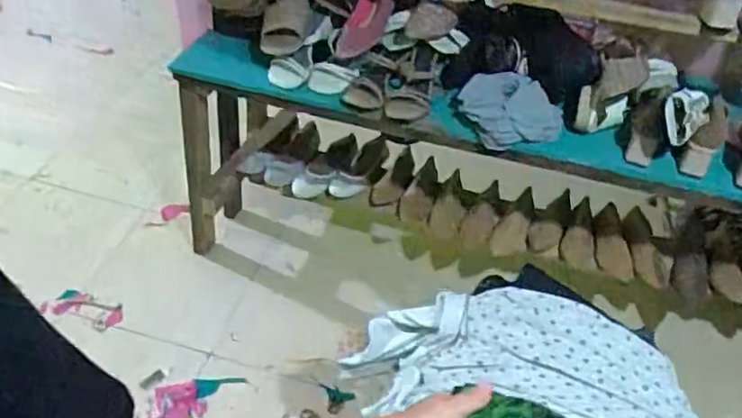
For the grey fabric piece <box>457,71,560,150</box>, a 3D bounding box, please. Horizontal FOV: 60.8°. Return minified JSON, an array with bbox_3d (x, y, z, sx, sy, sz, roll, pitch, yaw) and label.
[{"bbox_3d":[0.274,-0.199,1.240,0.203,0.091,0.140,6,43,0],"label":"grey fabric piece"}]

